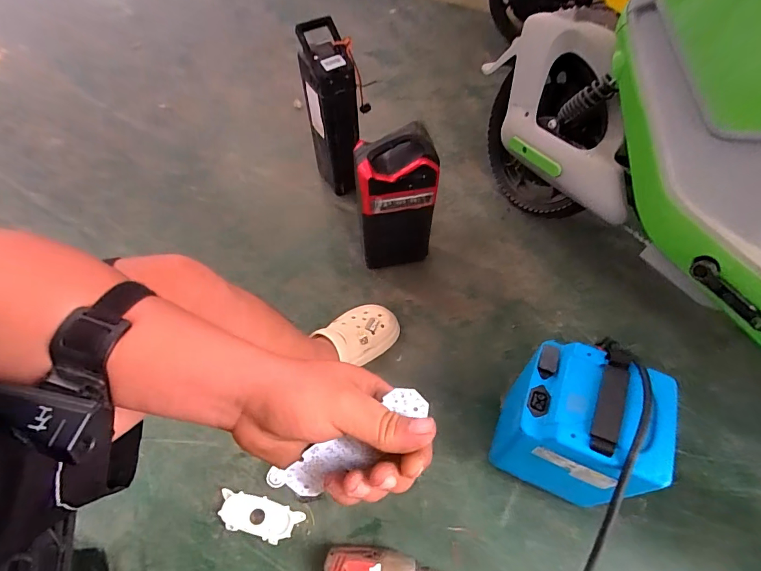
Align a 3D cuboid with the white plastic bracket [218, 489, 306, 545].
[{"bbox_3d":[-0.212,0.402,0.691,0.146,0.016,0.058,11,56,11],"label":"white plastic bracket"}]

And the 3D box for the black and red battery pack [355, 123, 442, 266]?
[{"bbox_3d":[0.035,-0.154,0.859,0.153,0.363,0.091,-11,55,-4],"label":"black and red battery pack"}]

